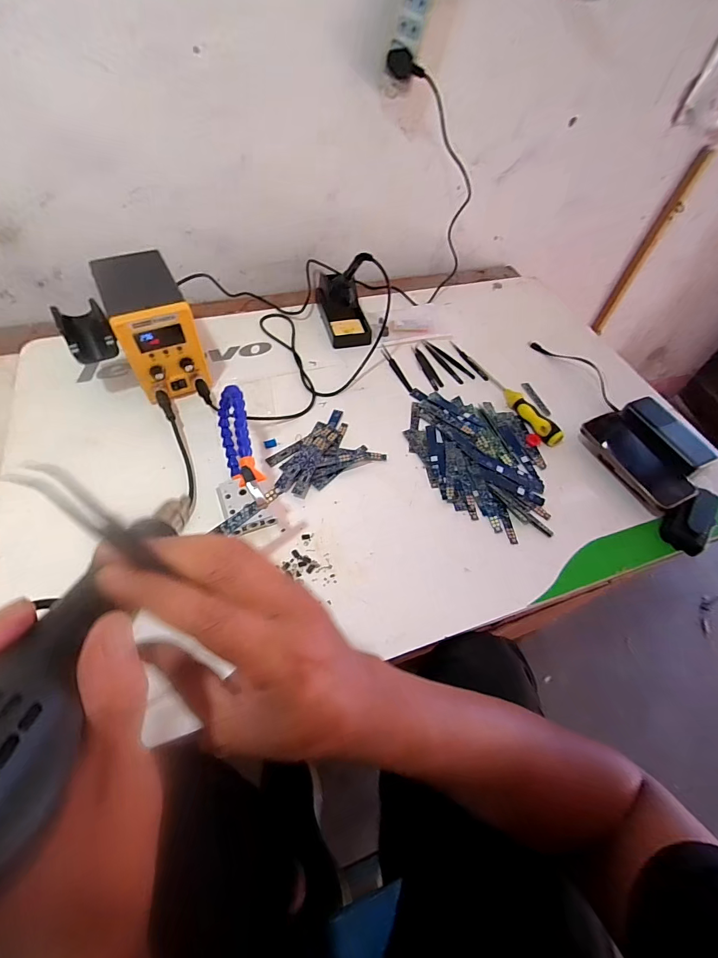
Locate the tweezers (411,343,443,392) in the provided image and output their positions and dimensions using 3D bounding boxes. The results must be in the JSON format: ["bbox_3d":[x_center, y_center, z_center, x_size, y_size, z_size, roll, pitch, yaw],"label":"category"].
[{"bbox_3d":[0.115,-0.190,0.678,0.022,0.007,0.107,-14,59,-13],"label":"tweezers"}]

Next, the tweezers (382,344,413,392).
[{"bbox_3d":[0.062,-0.185,0.666,0.012,0.009,0.108,-20,60,-16],"label":"tweezers"}]

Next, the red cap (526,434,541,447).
[{"bbox_3d":[0.259,-0.057,0.592,0.020,0.007,0.024,31,60,16],"label":"red cap"}]

